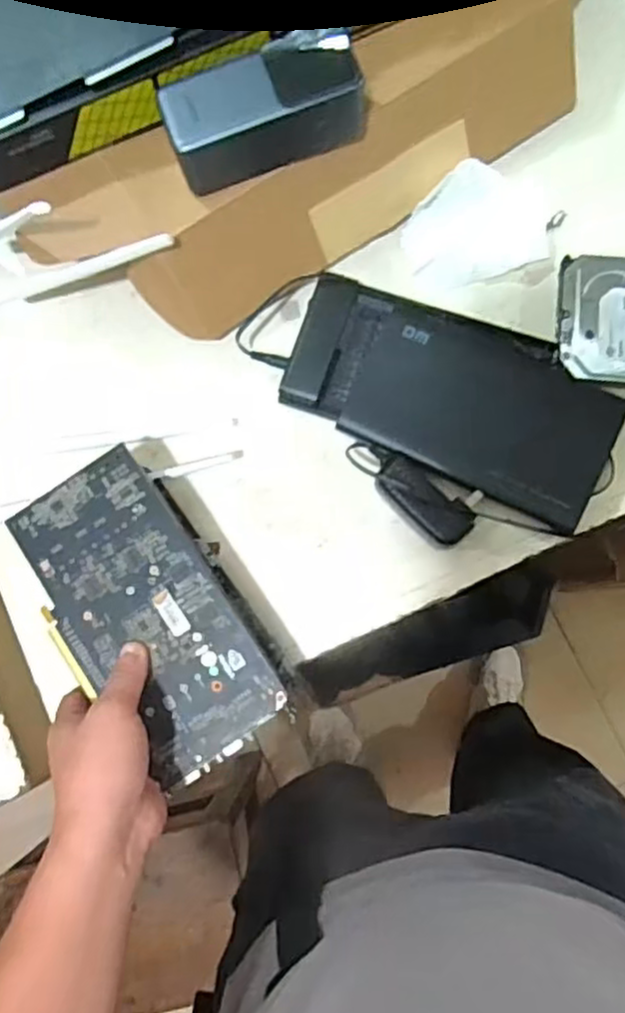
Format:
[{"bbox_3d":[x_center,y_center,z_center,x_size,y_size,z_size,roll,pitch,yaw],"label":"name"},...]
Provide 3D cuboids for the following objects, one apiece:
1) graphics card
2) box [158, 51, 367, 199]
[{"bbox_3d":[-0.112,0.074,0.483,0.108,0.043,0.206,-34,83,-2],"label":"graphics card"},{"bbox_3d":[-0.030,-0.255,0.457,0.126,0.047,0.055,-18,82,0],"label":"box"}]

